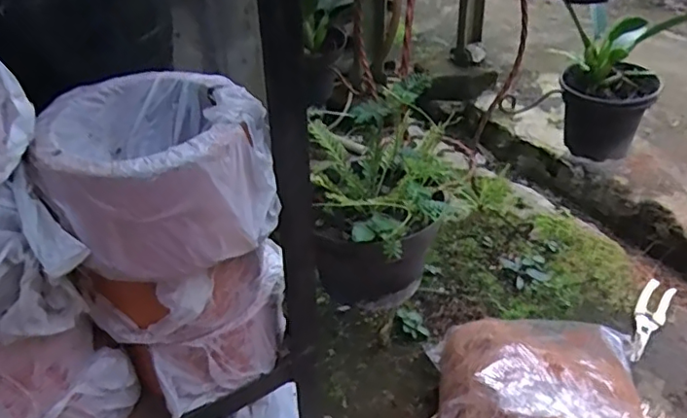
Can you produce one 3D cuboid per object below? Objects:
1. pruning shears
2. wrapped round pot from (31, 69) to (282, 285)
[{"bbox_3d":[0.522,0.182,0.971,0.048,0.018,0.208,20,44,30],"label":"pruning shears"},{"bbox_3d":[-0.125,-0.028,0.398,0.136,0.087,0.136,-1,37,1],"label":"wrapped round pot"}]

